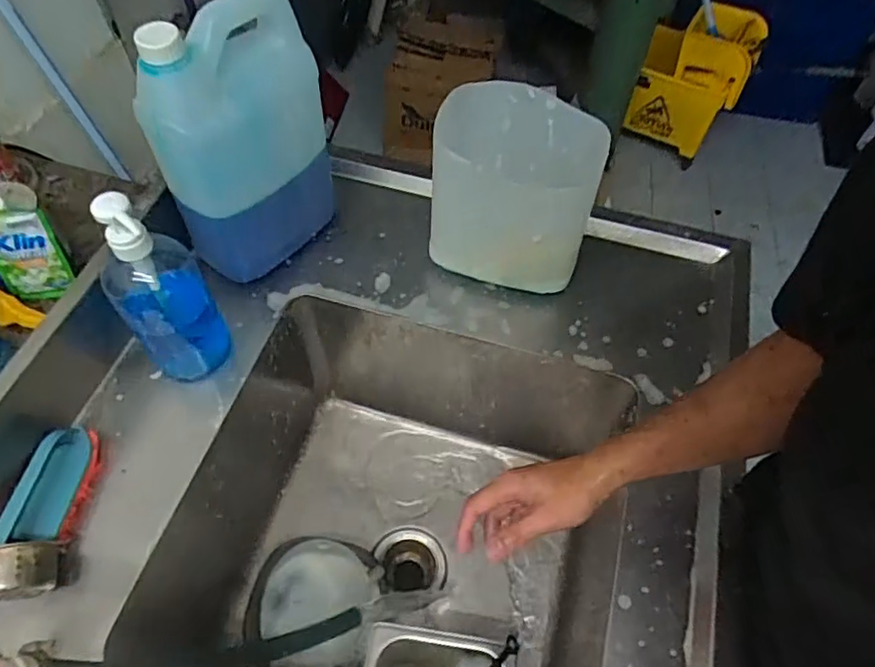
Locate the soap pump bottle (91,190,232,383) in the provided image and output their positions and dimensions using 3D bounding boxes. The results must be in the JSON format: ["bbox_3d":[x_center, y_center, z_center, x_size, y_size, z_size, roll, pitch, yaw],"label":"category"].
[{"bbox_3d":[-0.291,-0.042,0.644,0.092,0.251,0.071,-27,61,-18],"label":"soap pump bottle"}]

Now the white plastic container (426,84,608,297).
[{"bbox_3d":[0.089,-0.163,0.743,0.185,0.214,0.138,10,57,5],"label":"white plastic container"}]

